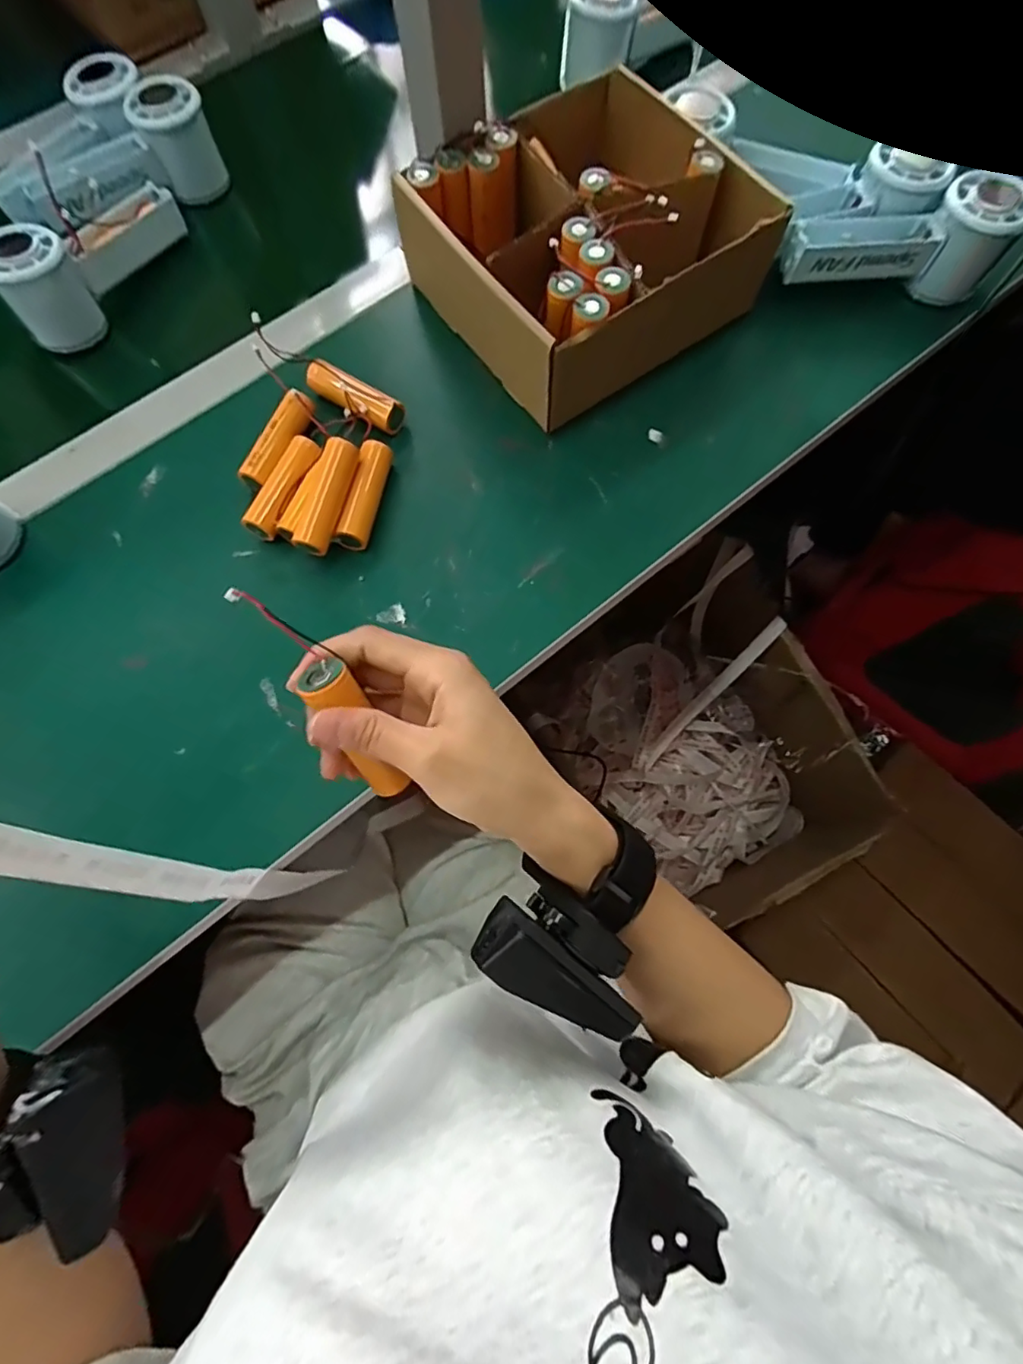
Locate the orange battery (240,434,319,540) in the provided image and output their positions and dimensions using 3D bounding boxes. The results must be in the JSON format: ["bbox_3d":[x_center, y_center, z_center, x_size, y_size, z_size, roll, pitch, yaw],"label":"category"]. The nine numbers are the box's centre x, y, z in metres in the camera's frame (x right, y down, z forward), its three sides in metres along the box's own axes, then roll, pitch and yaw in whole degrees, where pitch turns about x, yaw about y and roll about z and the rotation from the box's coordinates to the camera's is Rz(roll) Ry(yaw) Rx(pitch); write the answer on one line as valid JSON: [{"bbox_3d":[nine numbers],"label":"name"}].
[{"bbox_3d":[-0.151,-0.129,0.378,0.022,0.022,0.074,20,74,6],"label":"orange battery"}]

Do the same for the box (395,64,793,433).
[{"bbox_3d":[0.051,-0.309,0.396,0.201,0.079,0.186,-35,76,-10],"label":"box"}]

